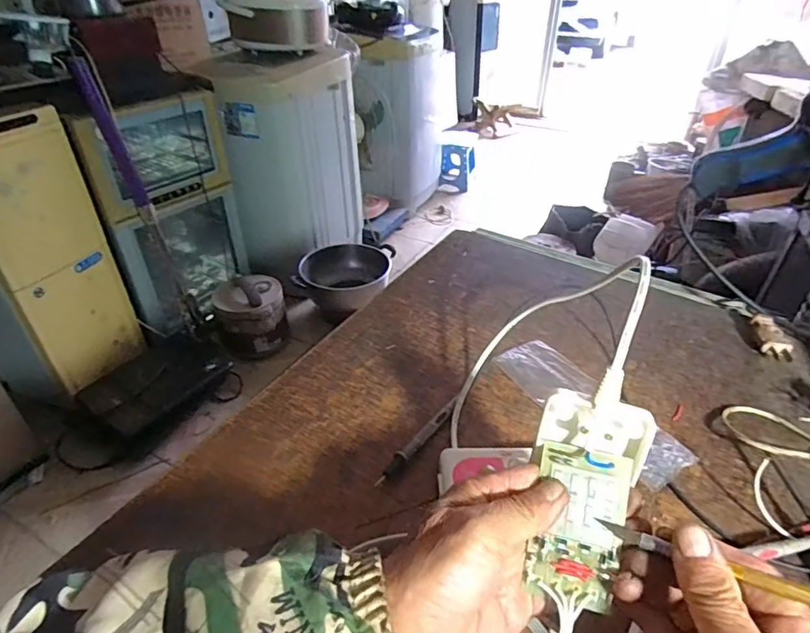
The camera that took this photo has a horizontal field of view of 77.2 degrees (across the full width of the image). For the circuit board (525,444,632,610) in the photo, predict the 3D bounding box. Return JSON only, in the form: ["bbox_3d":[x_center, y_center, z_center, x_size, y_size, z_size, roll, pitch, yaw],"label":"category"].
[{"bbox_3d":[0.099,0.119,0.290,0.048,0.004,0.082,11,80,10],"label":"circuit board"}]

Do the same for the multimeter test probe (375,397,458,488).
[{"bbox_3d":[0.011,0.101,0.417,0.011,0.006,0.104,25,43,30],"label":"multimeter test probe"}]

